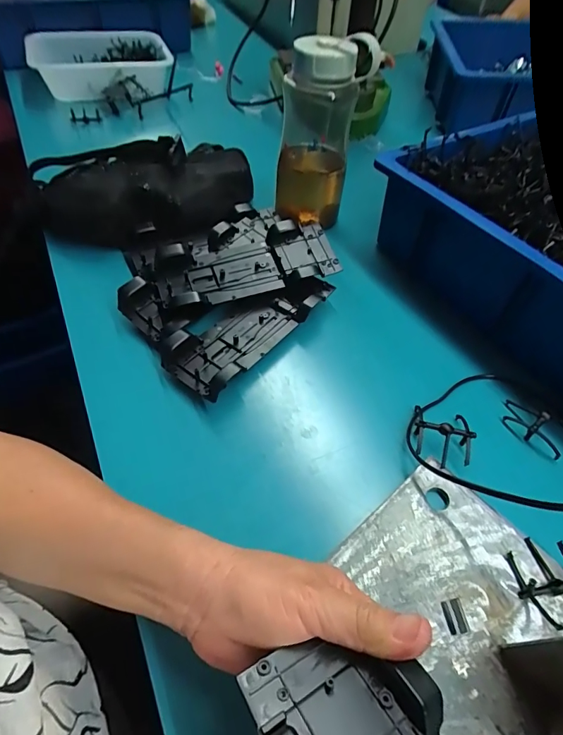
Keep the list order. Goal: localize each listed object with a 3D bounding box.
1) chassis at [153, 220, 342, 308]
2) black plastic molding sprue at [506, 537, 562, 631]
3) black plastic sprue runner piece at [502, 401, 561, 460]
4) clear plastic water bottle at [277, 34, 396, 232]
[{"bbox_3d":[-0.036,-0.108,0.447,0.197,0.036,0.075,-17,56,-14],"label":"chassis"},{"bbox_3d":[0.192,0.149,0.287,0.049,0.021,0.055,-12,54,-11],"label":"black plastic molding sprue"},{"bbox_3d":[0.235,0.051,0.376,0.031,0.019,0.061,-32,61,-24],"label":"black plastic sprue runner piece"},{"bbox_3d":[0.050,-0.290,0.518,0.107,0.206,0.086,2,53,-1],"label":"clear plastic water bottle"}]

